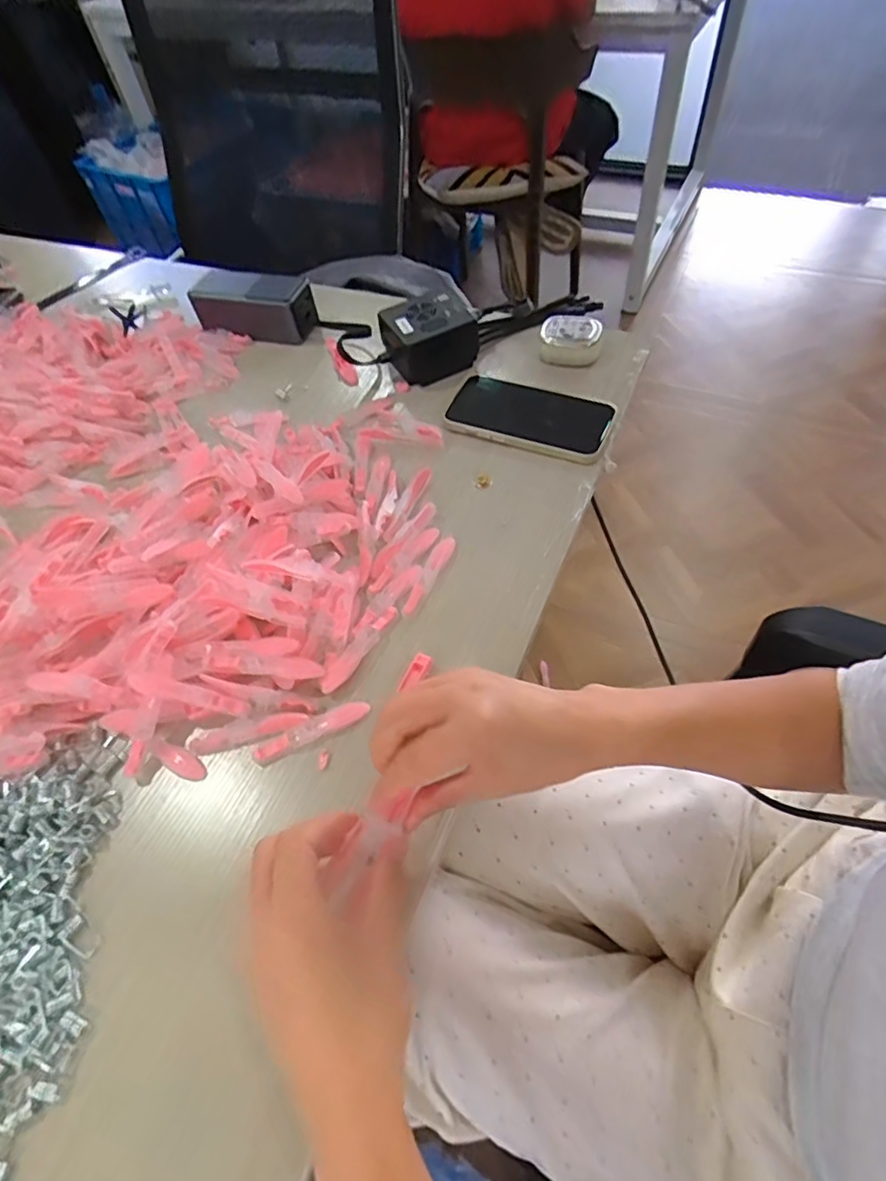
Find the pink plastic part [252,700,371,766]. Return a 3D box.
[{"bbox_3d":[-0.087,0.093,0.385,0.078,0.007,0.015,-24,57,-11],"label":"pink plastic part"}]

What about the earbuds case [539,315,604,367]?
[{"bbox_3d":[0.125,-0.244,0.569,0.060,0.034,0.041,13,58,14],"label":"earbuds case"}]

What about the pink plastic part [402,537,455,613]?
[{"bbox_3d":[-0.010,-0.011,0.448,0.015,0.010,0.076,20,60,18],"label":"pink plastic part"}]

